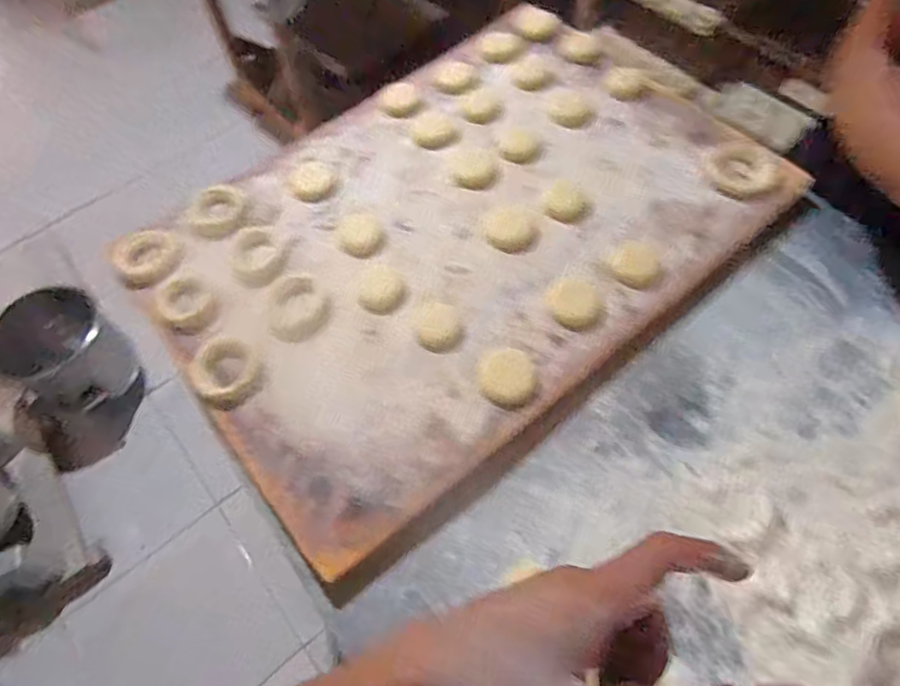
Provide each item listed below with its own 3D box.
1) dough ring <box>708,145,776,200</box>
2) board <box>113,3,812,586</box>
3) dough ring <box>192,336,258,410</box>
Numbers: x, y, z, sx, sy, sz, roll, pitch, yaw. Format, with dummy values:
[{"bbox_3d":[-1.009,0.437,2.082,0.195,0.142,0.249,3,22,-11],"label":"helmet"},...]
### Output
[{"bbox_3d":[0.306,-0.181,0.590,0.066,0.014,0.063,-2,61,3],"label":"dough ring"},{"bbox_3d":[0.007,-0.128,0.591,0.598,0.024,0.436,-37,65,-16],"label":"board"},{"bbox_3d":[-0.204,0.024,0.510,0.055,0.021,0.061,-41,66,-18],"label":"dough ring"}]

